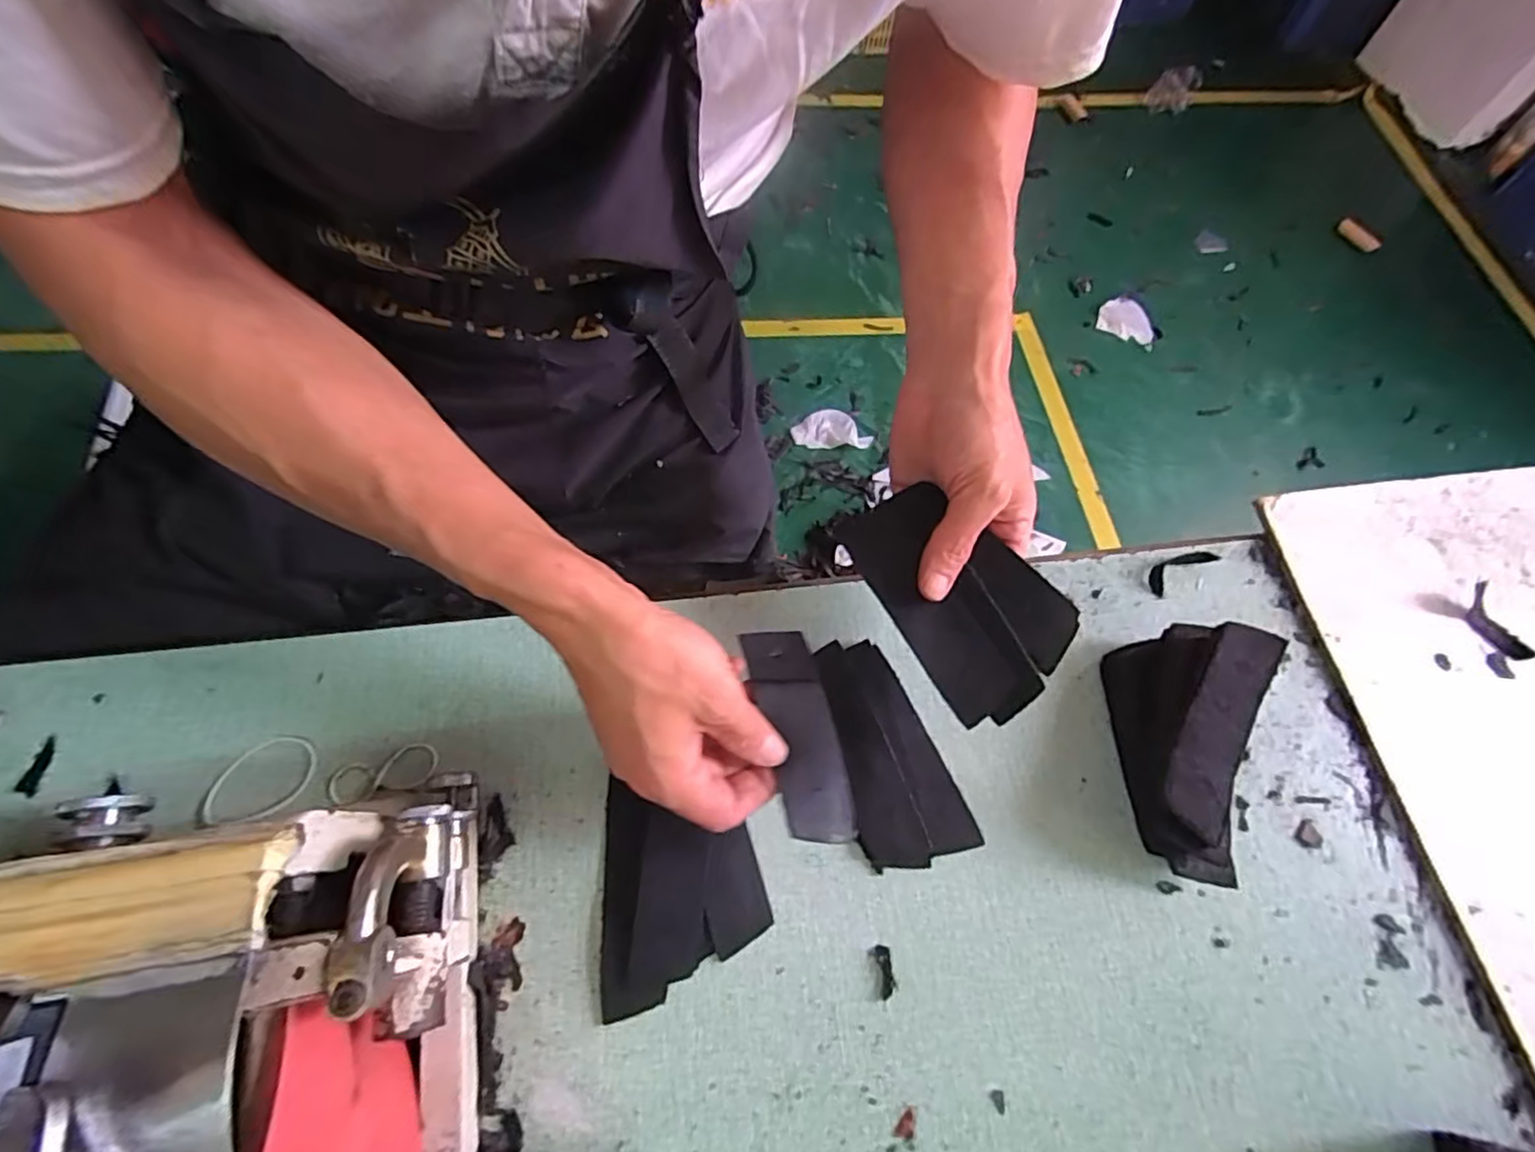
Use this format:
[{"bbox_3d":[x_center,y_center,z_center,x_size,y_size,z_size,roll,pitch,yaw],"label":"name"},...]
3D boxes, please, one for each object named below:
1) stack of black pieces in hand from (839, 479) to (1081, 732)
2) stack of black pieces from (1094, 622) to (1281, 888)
[{"bbox_3d":[0.101,0.007,0.348,0.075,0.028,0.132,-32,72,-13],"label":"stack of black pieces in hand"},{"bbox_3d":[0.230,0.091,0.361,0.069,0.054,0.130,20,69,6],"label":"stack of black pieces"}]

